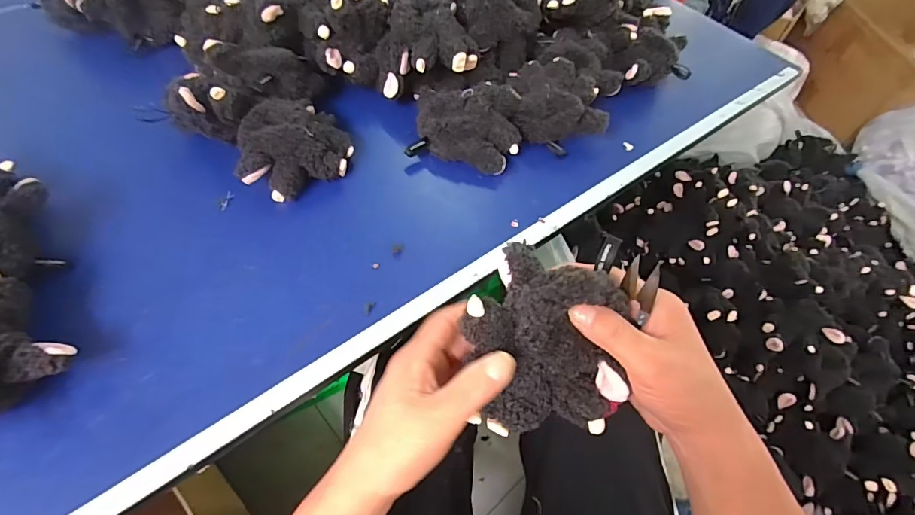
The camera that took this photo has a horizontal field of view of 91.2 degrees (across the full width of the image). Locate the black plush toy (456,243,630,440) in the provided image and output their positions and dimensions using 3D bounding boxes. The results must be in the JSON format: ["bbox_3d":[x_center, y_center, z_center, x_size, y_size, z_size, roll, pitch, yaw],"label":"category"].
[{"bbox_3d":[0.055,0.054,0.313,0.102,0.065,0.116,4,98,-2],"label":"black plush toy"}]

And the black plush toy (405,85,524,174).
[{"bbox_3d":[0.011,-0.159,0.521,0.128,0.054,0.099,12,56,3],"label":"black plush toy"}]

